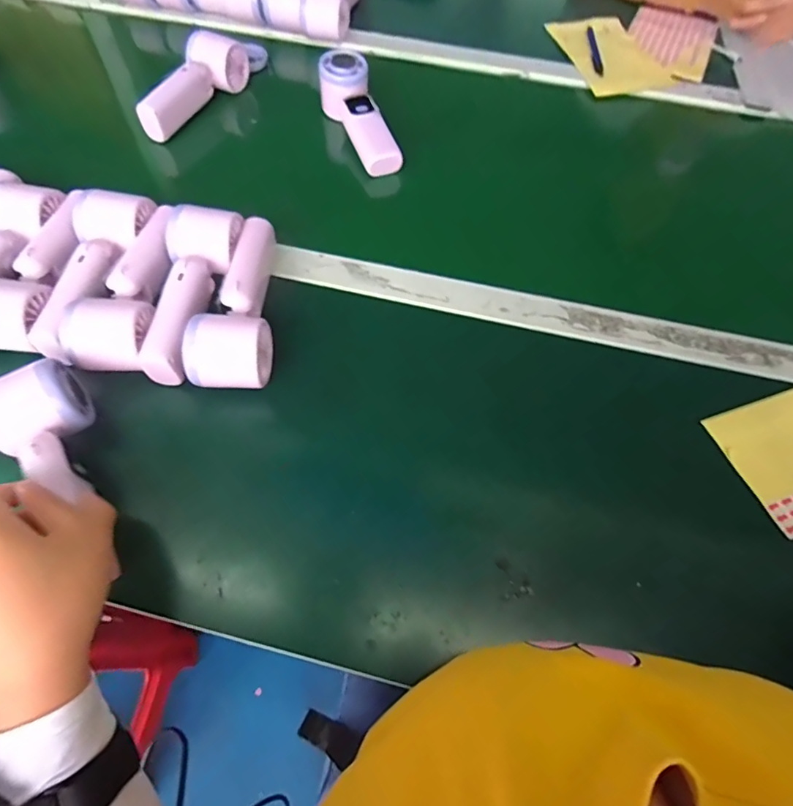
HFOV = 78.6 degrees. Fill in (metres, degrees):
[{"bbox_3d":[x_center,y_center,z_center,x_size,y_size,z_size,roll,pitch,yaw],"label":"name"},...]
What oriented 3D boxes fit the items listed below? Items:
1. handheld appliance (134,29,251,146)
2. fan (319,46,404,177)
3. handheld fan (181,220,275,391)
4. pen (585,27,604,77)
[{"bbox_3d":[-0.246,-0.381,0.577,0.046,0.057,0.170,28,63,13],"label":"handheld appliance"},{"bbox_3d":[-0.042,-0.332,0.567,0.053,0.049,0.171,-21,77,-14],"label":"fan"},{"bbox_3d":[-0.130,-0.089,0.404,0.058,0.047,0.164,0,60,-2],"label":"handheld fan"},{"bbox_3d":[0.282,-0.503,0.689,0.014,0.008,0.132,7,59,2],"label":"pen"}]

